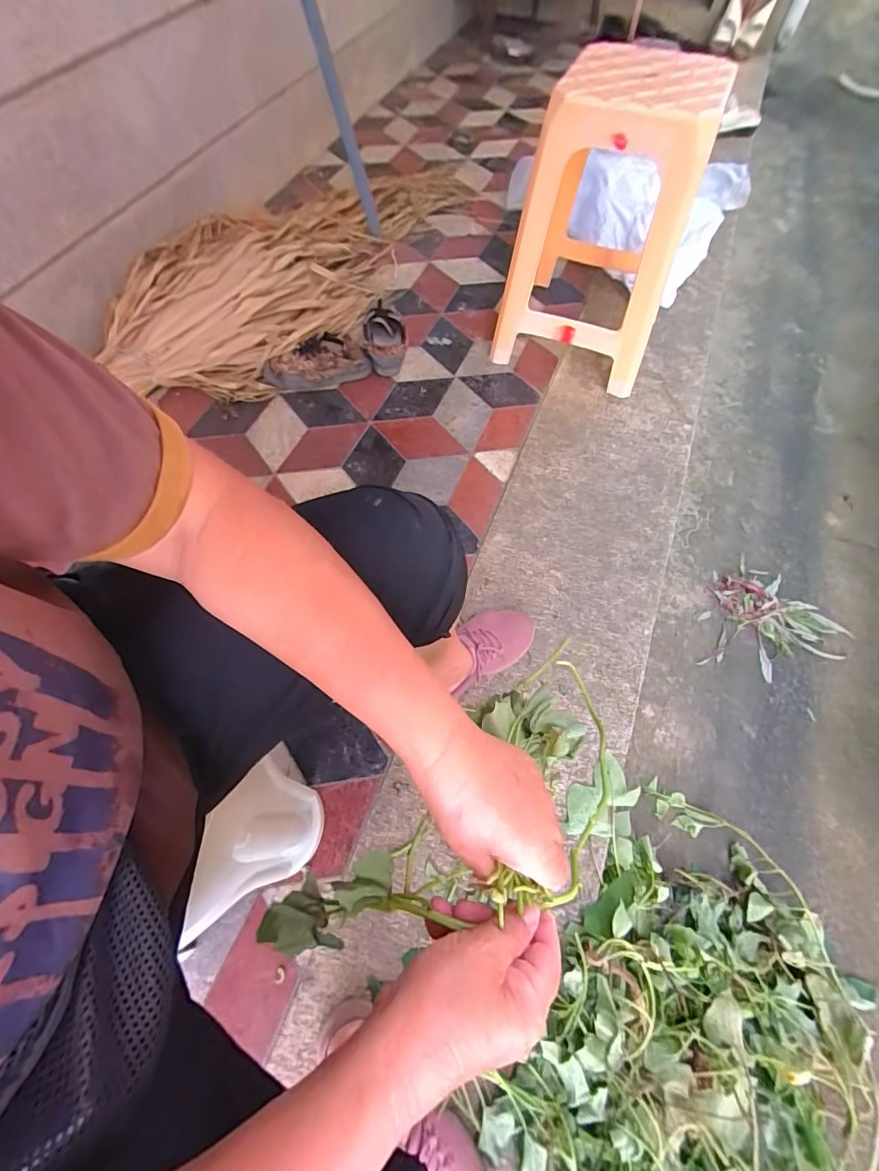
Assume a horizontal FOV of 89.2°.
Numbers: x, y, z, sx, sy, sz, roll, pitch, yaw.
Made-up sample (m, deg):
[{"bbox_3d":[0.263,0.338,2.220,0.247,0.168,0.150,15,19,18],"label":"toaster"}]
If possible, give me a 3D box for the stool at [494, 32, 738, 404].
[{"bbox_3d":[0.304,-0.717,0.882,0.329,0.454,0.343,18,66,8],"label":"stool"}]

